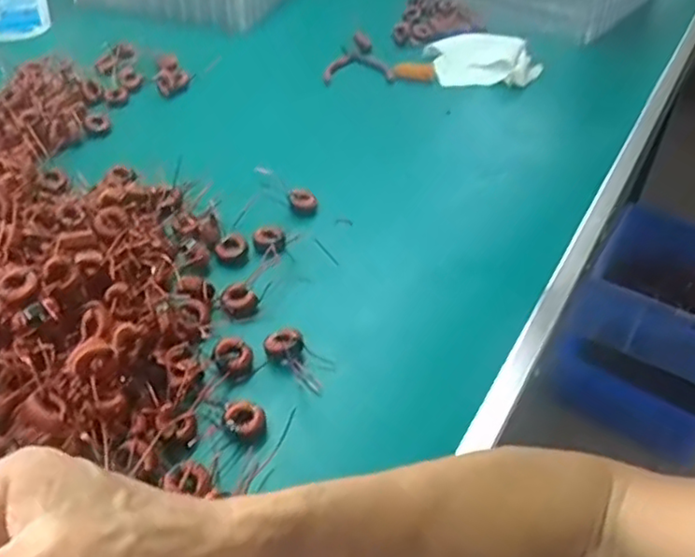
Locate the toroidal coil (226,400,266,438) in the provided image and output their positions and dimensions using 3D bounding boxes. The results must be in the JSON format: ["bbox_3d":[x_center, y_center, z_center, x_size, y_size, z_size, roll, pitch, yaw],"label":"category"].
[{"bbox_3d":[-0.065,0.092,0.423,0.025,0.010,0.028,-9,42,-12],"label":"toroidal coil"}]

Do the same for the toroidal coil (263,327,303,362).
[{"bbox_3d":[-0.046,0.048,0.469,0.020,0.019,0.023,27,48,26],"label":"toroidal coil"}]

